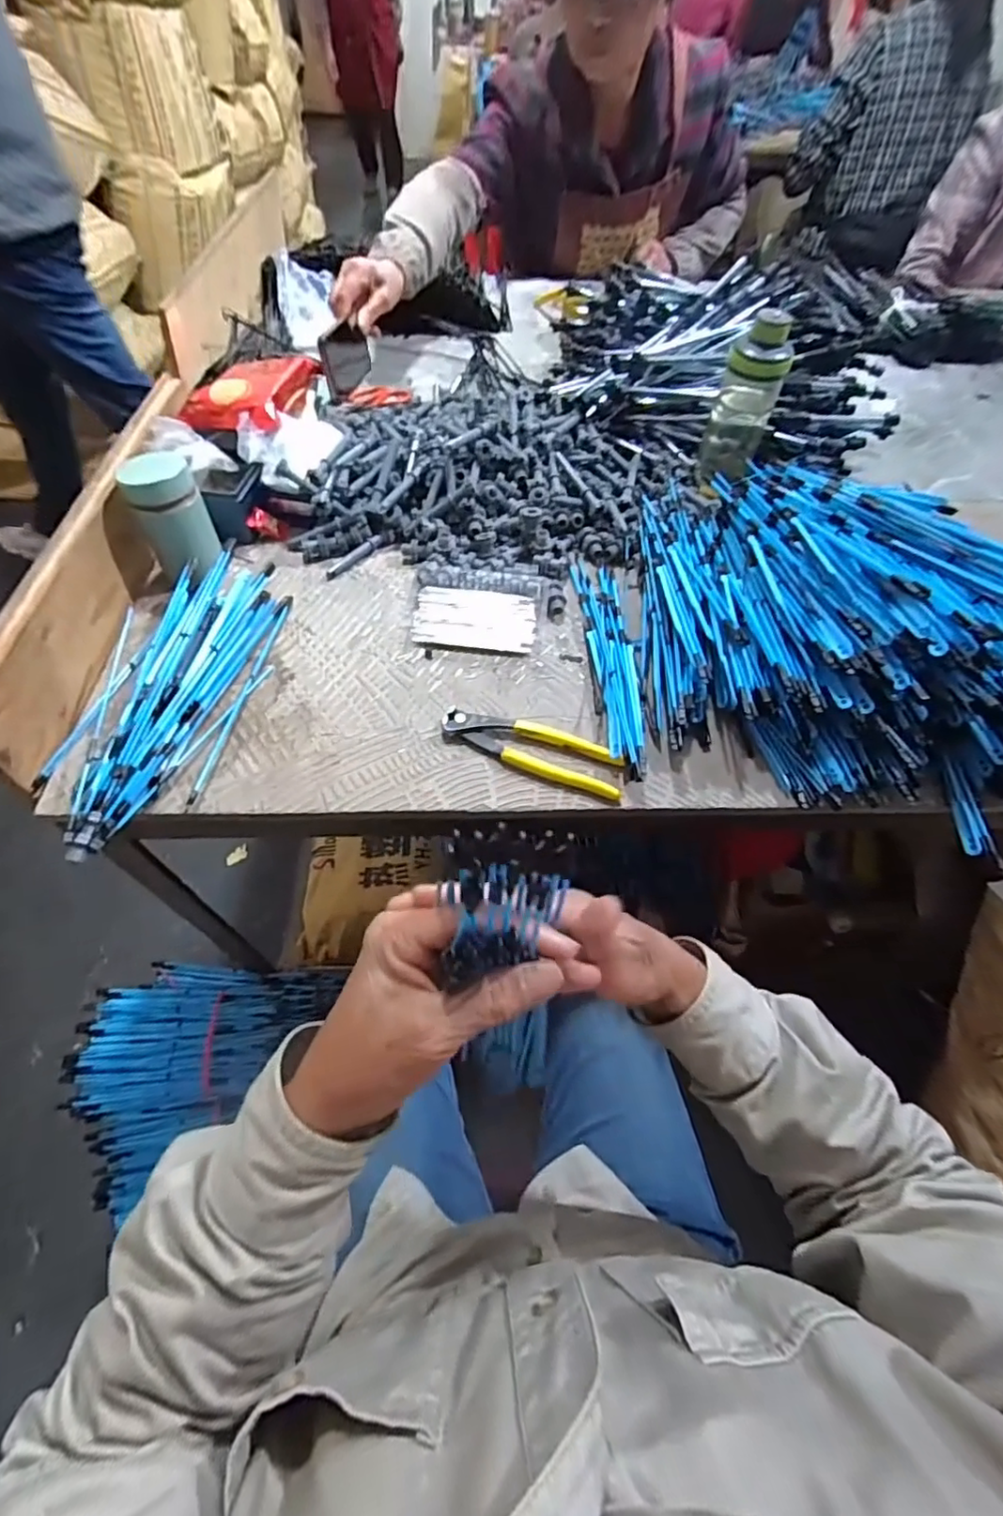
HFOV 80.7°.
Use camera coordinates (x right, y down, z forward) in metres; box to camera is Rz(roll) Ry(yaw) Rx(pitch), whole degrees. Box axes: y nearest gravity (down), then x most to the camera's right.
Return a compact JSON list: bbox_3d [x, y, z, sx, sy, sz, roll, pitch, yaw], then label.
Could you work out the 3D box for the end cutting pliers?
[{"bbox_3d":[0.026,-0.009,0.523,0.163,0.014,0.046,18,57,10],"label":"end cutting pliers"}]

